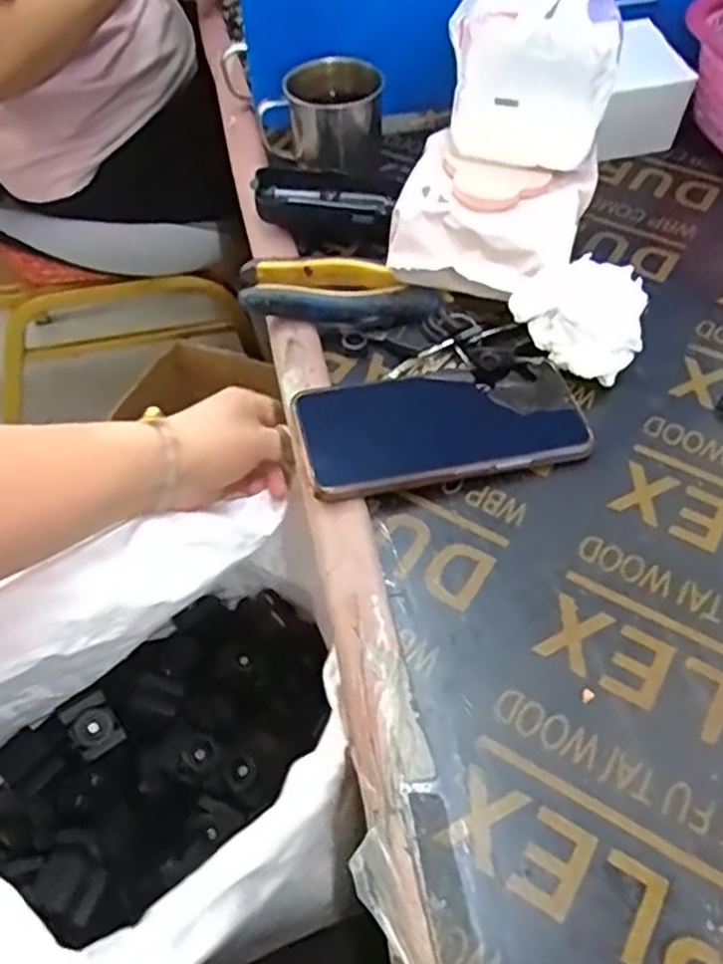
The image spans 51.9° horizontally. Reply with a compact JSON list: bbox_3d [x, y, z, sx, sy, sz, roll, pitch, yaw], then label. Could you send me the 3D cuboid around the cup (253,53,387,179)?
[{"bbox_3d":[-0.031,-0.279,0.581,0.097,0.066,0.079,-2,53,0],"label":"cup"}]

